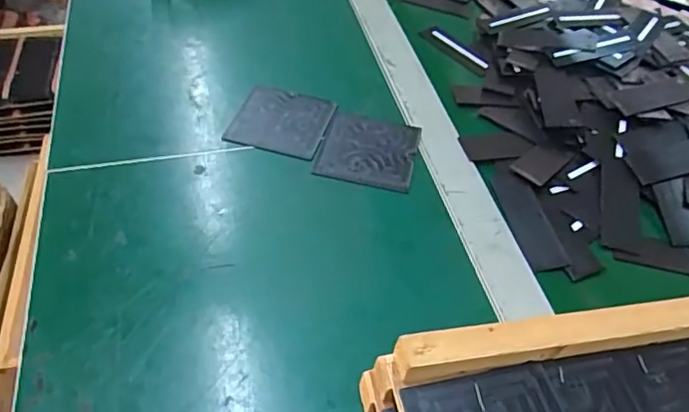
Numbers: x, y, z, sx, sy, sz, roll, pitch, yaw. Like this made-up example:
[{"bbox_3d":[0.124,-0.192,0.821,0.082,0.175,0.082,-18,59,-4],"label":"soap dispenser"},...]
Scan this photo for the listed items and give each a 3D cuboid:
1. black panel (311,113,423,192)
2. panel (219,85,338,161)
[{"bbox_3d":[0.020,-0.049,0.474,0.078,0.005,0.077,13,49,6],"label":"black panel"},{"bbox_3d":[-0.055,-0.076,0.493,0.081,0.008,0.077,15,49,8],"label":"panel"}]

